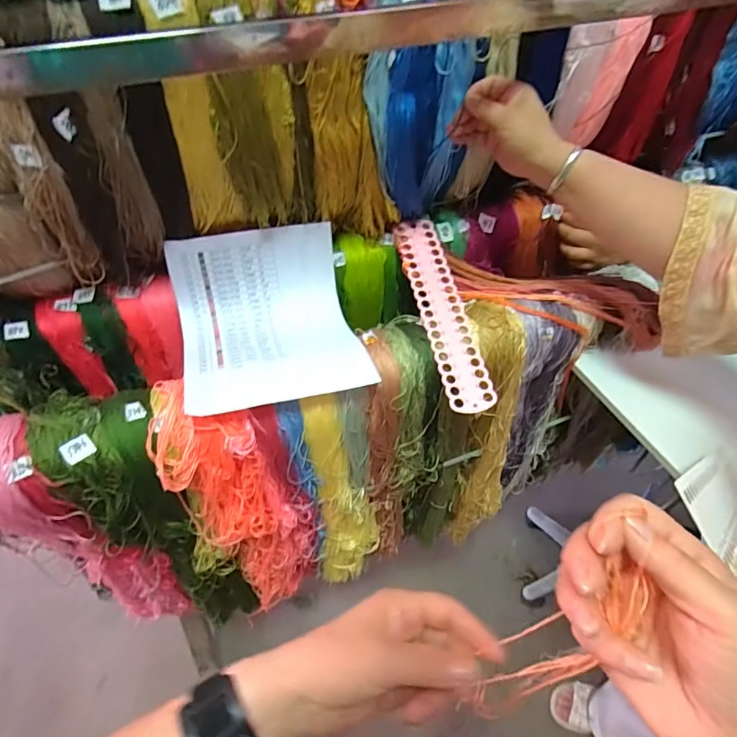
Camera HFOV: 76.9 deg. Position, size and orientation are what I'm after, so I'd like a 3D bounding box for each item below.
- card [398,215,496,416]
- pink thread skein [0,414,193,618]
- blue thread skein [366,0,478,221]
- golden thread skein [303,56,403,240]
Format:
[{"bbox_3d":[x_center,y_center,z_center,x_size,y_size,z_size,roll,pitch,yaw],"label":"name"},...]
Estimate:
[{"bbox_3d":[0.098,-0.080,0.618,0.058,0.007,0.291,-11,66,-9],"label":"card"},{"bbox_3d":[-0.359,0.255,0.631,0.141,0.509,0.090,19,52,14],"label":"pink thread skein"},{"bbox_3d":[0.059,-0.302,0.553,0.122,0.254,0.034,-26,55,-21],"label":"blue thread skein"},{"bbox_3d":[-0.017,-0.259,0.571,0.111,0.210,0.044,-15,52,-14],"label":"golden thread skein"}]

